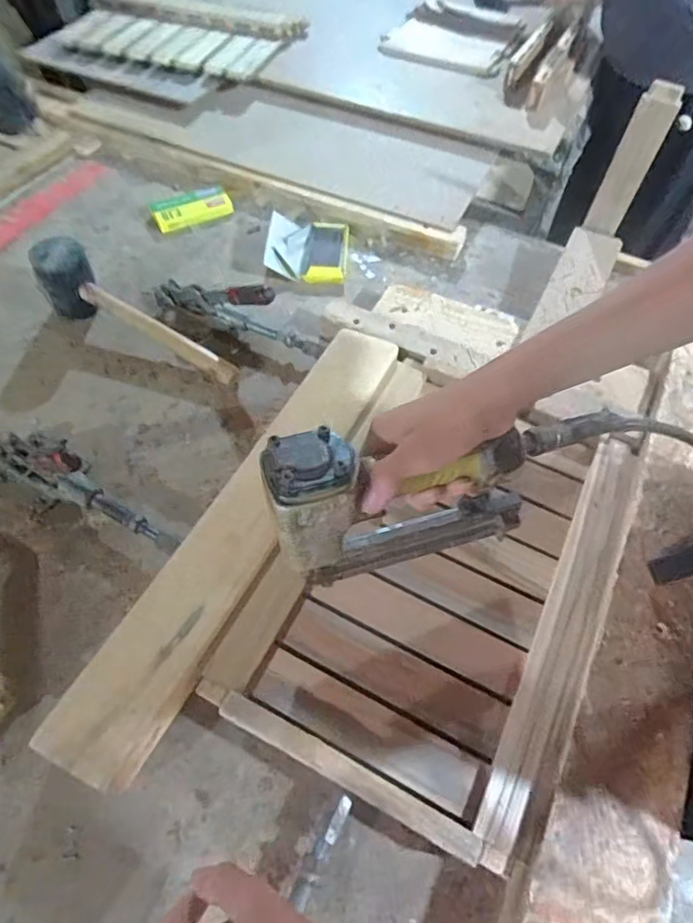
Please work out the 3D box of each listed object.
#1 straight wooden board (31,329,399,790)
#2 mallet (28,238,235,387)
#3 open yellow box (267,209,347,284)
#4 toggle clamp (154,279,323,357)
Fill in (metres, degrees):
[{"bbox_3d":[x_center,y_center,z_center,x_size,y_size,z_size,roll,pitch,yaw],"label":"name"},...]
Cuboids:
[{"bbox_3d":[-0.088,0.045,0.547,0.083,0.019,0.523,25,61,13],"label":"straight wooden board"},{"bbox_3d":[-0.270,-0.180,0.706,0.297,0.094,0.064,31,62,3],"label":"mallet"},{"bbox_3d":[-0.057,-0.321,0.808,0.114,0.037,0.129,4,58,1],"label":"open yellow box"},{"bbox_3d":[-0.153,-0.201,0.699,0.261,0.102,0.025,27,62,15],"label":"toggle clamp"}]

